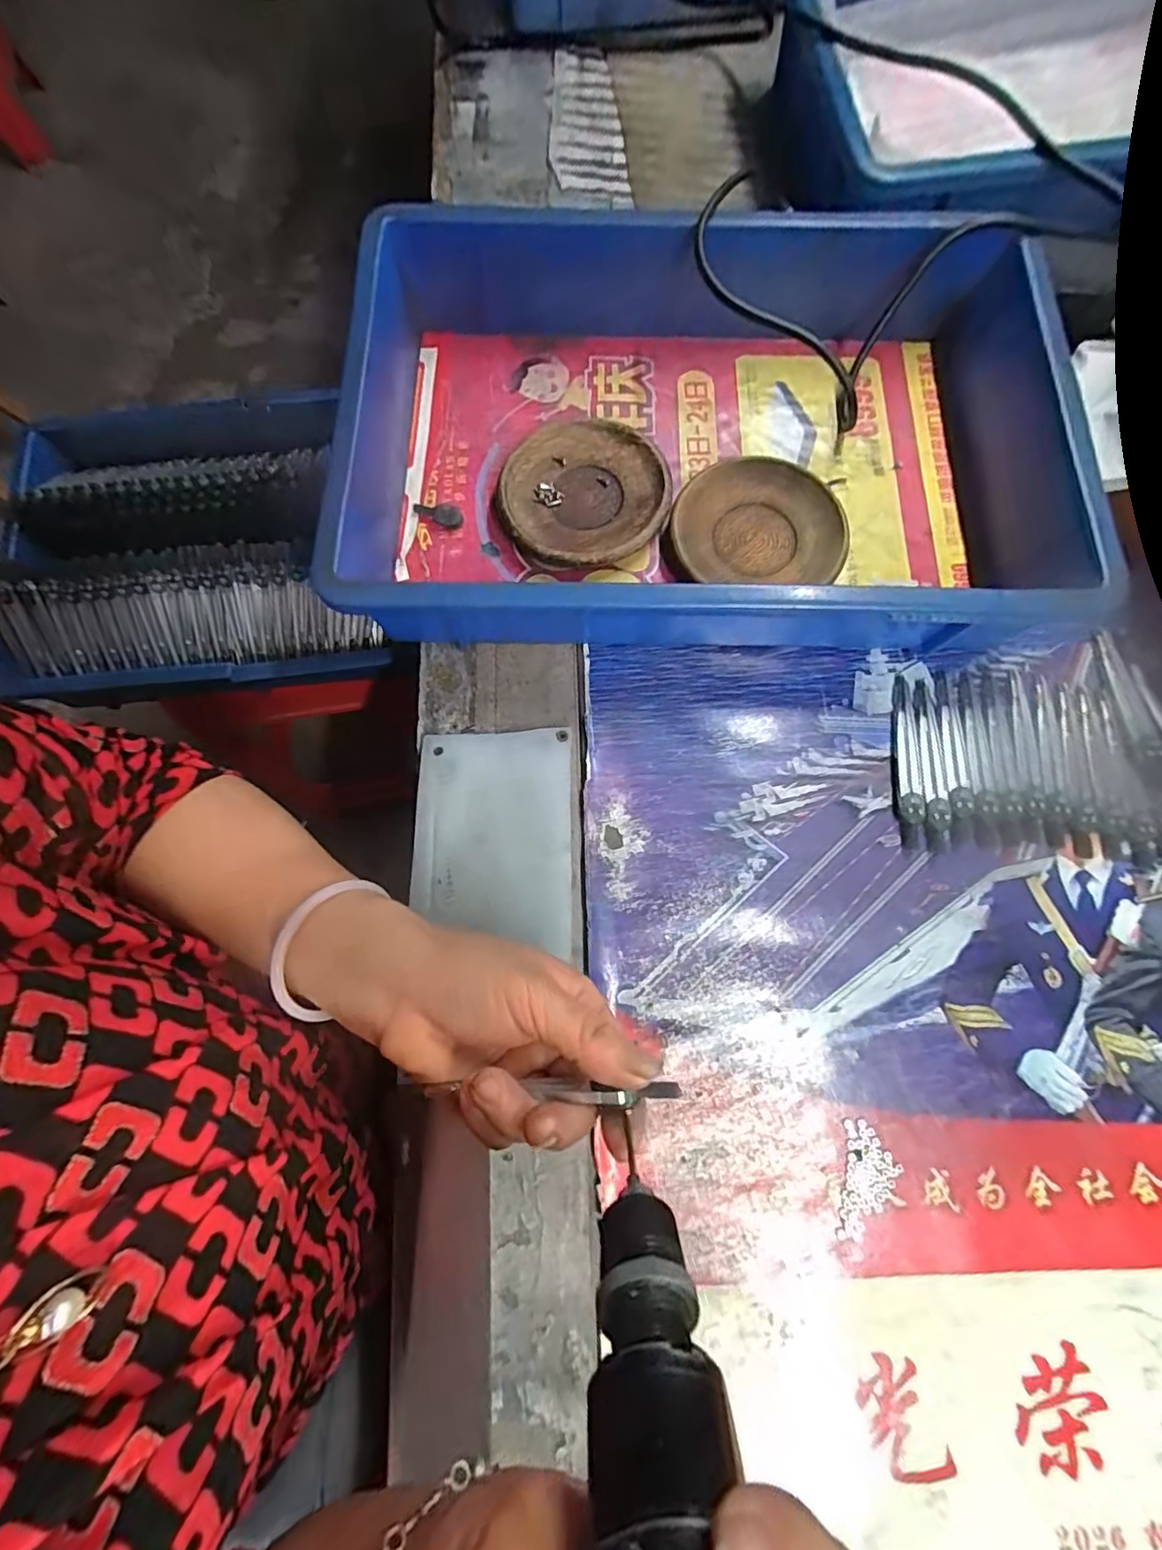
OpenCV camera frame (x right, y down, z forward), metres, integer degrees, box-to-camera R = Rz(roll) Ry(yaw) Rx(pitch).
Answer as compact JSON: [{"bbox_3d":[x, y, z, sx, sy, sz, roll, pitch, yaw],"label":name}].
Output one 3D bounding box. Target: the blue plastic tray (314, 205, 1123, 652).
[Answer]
[{"bbox_3d":[0.071,-0.225,0.361,0.415,0.088,0.297,0,76,2],"label":"blue plastic tray"}]

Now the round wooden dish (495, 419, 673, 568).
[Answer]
[{"bbox_3d":[0.003,-0.193,0.379,0.115,0.016,0.110,0,76,2],"label":"round wooden dish"}]

